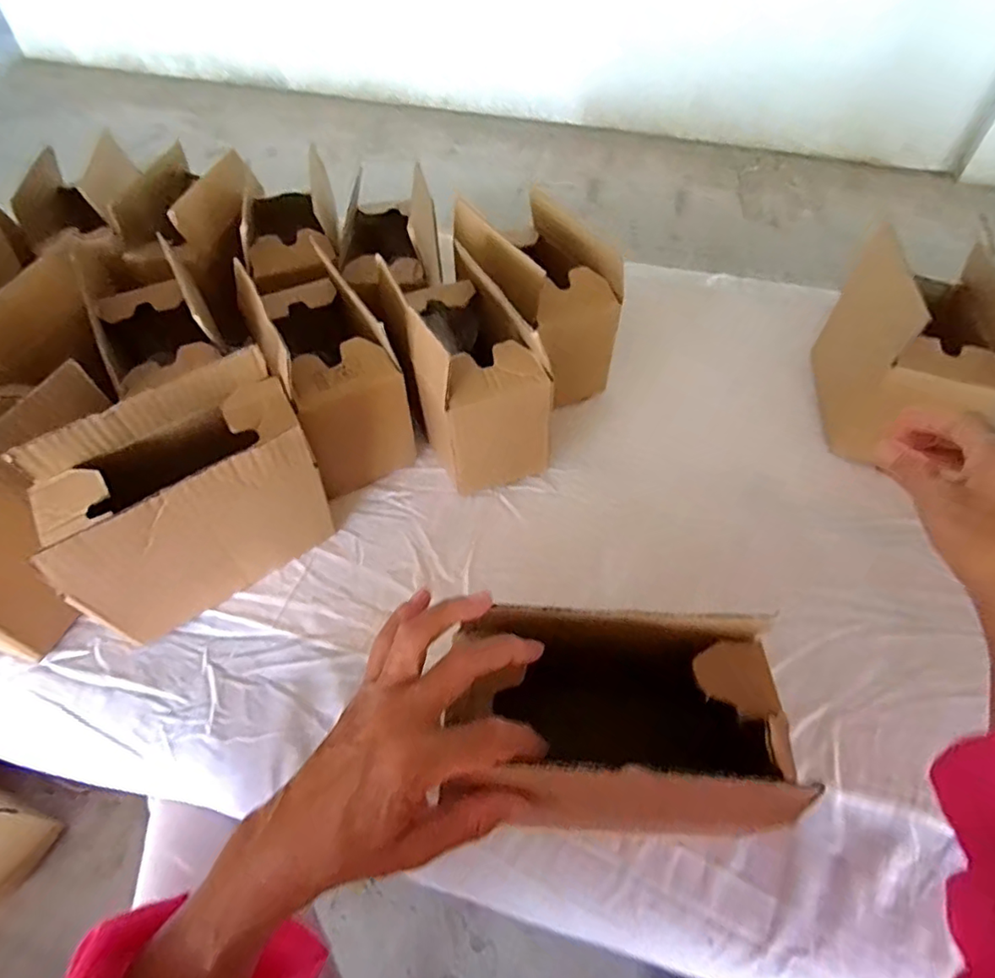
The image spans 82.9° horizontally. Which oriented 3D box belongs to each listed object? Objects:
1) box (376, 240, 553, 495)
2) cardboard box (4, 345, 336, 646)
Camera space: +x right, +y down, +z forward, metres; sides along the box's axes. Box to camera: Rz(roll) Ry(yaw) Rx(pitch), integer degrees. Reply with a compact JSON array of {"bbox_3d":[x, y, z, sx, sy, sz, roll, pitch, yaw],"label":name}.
[{"bbox_3d":[-0.031,-0.108,0.560,0.098,0.138,0.180,-18,53,-15],"label":"box"},{"bbox_3d":[-0.232,0.014,0.445,0.183,0.182,0.101,-32,58,-24],"label":"cardboard box"}]

